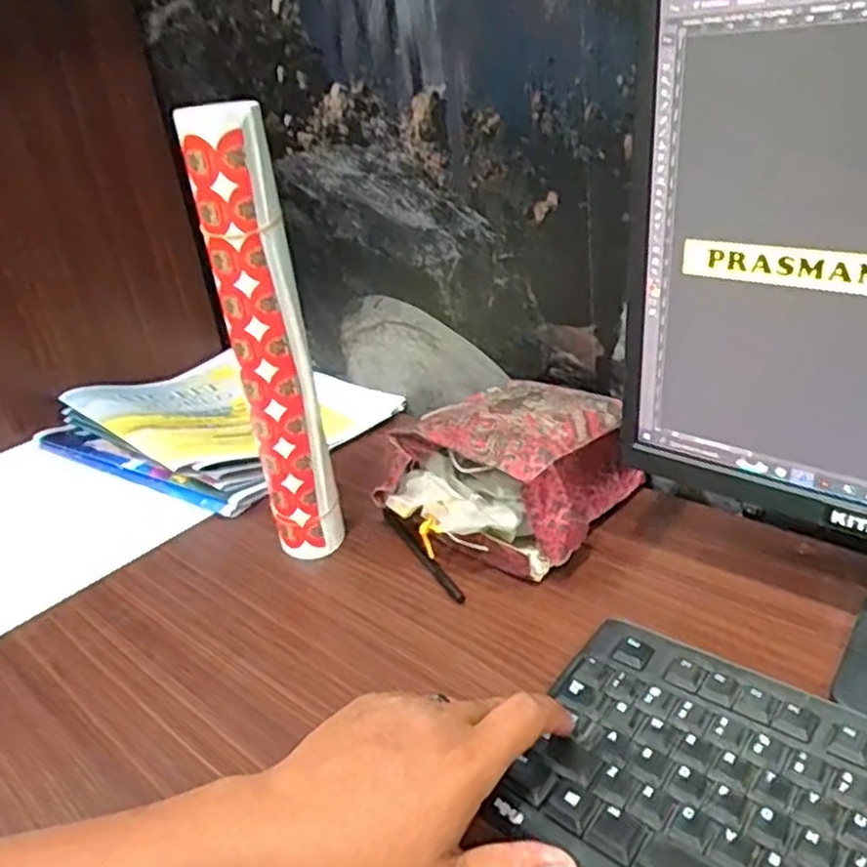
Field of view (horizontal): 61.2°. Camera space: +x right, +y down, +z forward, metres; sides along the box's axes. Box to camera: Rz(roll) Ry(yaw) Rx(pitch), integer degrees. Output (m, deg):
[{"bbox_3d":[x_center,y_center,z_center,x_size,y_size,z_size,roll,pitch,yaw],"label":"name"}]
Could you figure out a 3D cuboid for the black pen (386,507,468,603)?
[{"bbox_3d":[-0.011,0.091,0.565,0.012,0.010,0.126,-18,29,-21],"label":"black pen"}]

